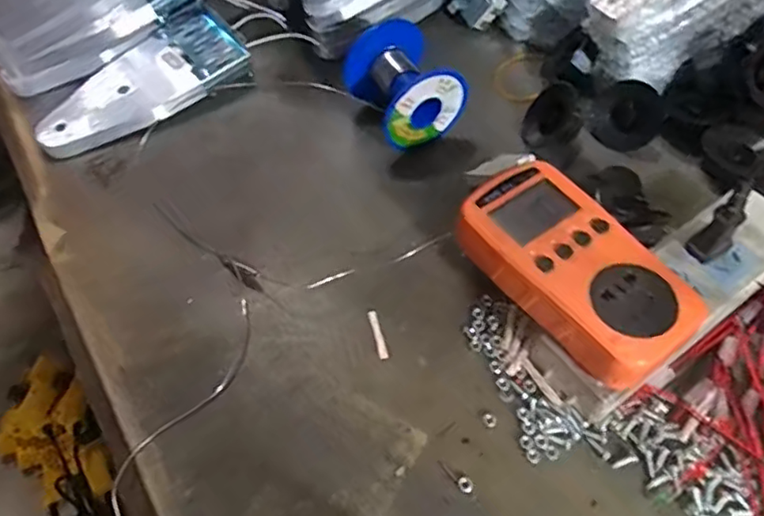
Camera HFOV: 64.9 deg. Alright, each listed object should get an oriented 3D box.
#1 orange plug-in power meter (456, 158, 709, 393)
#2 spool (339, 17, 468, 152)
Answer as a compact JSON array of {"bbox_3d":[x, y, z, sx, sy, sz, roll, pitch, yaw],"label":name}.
[{"bbox_3d":[0.100,0.006,0.320,0.073,0.029,0.126,-33,63,-20],"label":"orange plug-in power meter"},{"bbox_3d":[0.017,-0.122,0.431,0.065,0.064,0.067,-28,62,-17],"label":"spool"}]

